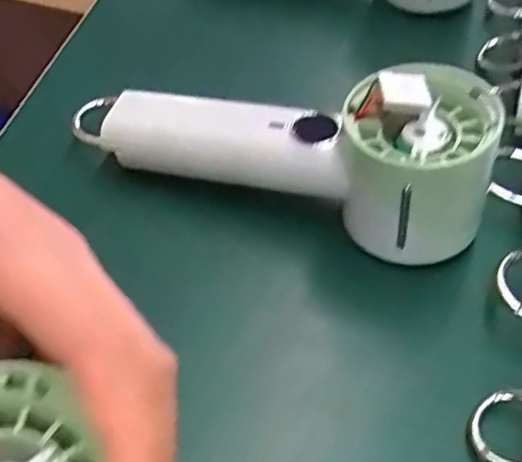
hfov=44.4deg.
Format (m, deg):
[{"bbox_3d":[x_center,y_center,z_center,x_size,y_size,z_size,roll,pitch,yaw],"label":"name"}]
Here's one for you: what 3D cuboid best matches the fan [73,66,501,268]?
[{"bbox_3d":[0.006,-0.049,0.292,0.193,0.060,0.059,20,53,13],"label":"fan"}]

